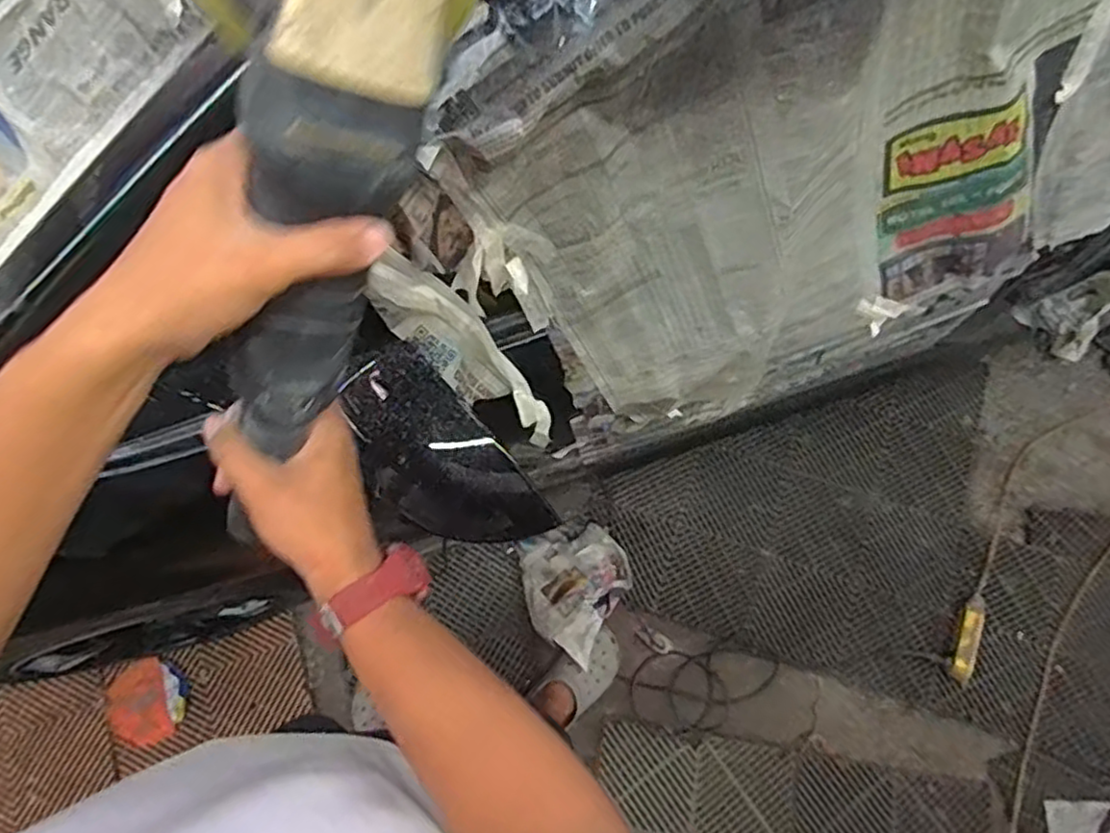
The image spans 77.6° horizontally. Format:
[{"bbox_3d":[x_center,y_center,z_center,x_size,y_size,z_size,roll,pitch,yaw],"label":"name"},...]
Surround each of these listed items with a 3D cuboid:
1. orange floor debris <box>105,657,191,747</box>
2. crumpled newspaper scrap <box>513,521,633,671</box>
[{"bbox_3d":[-0.837,0.588,1.423,0.154,0.031,0.153,0,74,0],"label":"orange floor debris"},{"bbox_3d":[0.053,0.370,1.480,0.223,0.095,0.276,-14,74,-3],"label":"crumpled newspaper scrap"}]

